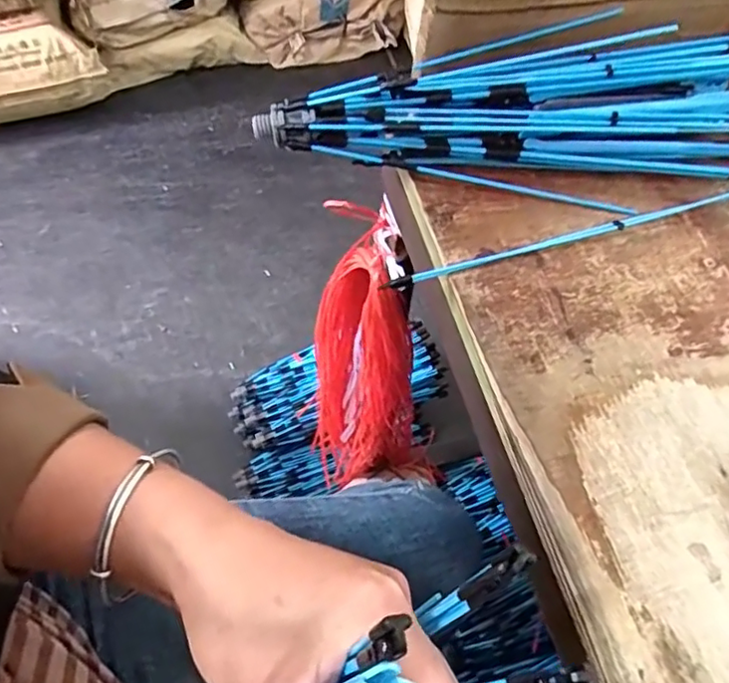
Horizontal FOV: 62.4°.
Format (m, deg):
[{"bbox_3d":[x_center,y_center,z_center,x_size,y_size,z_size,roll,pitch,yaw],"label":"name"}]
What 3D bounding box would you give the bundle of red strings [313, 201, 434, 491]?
[{"bbox_3d":[-0.004,0.023,0.594,0.087,0.445,0.069,0,57,-3],"label":"bundle of red strings"}]

